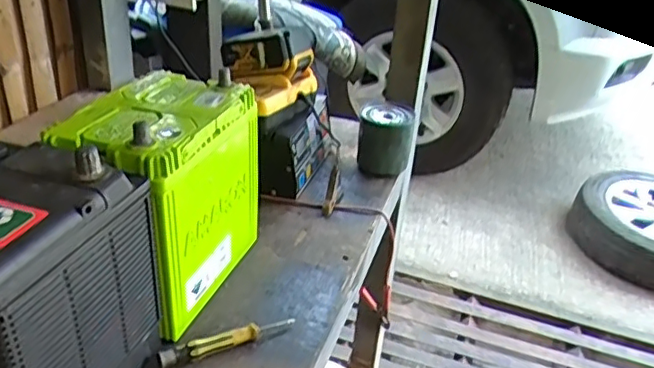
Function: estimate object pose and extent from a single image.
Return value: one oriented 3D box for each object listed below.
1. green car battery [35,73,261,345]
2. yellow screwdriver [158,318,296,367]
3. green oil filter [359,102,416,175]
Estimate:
[{"bbox_3d":[-0.168,0.012,0.635,0.129,0.198,0.195,13,31,16],"label":"green car battery"},{"bbox_3d":[-0.093,0.147,0.590,0.135,0.016,0.017,-14,34,-29],"label":"yellow screwdriver"},{"bbox_3d":[0.089,-0.071,0.918,0.078,0.083,0.074,8,30,7],"label":"green oil filter"}]

